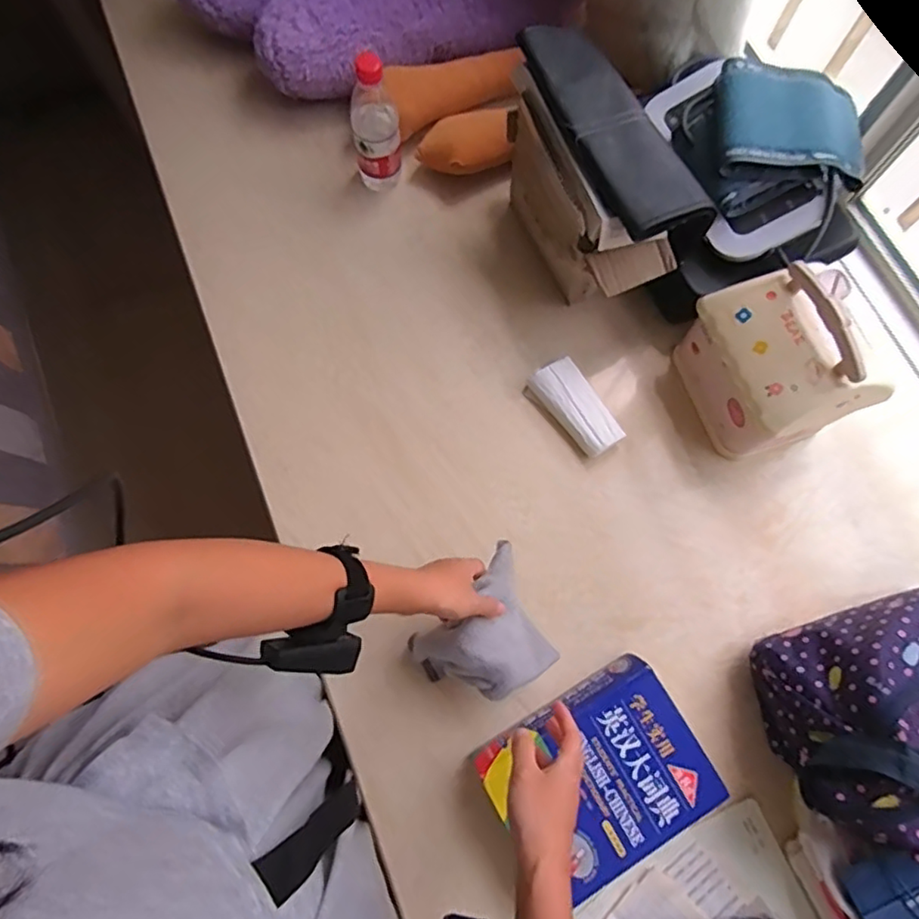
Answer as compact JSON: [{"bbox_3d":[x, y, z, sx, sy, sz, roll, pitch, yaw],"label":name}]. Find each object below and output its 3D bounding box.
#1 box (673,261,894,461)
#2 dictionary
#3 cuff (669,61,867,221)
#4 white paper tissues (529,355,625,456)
[{"bbox_3d":[0.365,-0.114,0.694,0.138,0.181,0.177,-16,74,-6],"label":"box"},{"bbox_3d":[0.150,0.319,0.615,0.186,0.060,0.159,-29,76,-9],"label":"dictionary"},{"bbox_3d":[0.376,-0.384,0.700,0.198,0.067,0.160,-10,74,-4],"label":"cuff"},{"bbox_3d":[0.147,-0.063,0.750,0.057,0.034,0.129,-35,77,-11],"label":"white paper tissues"}]

